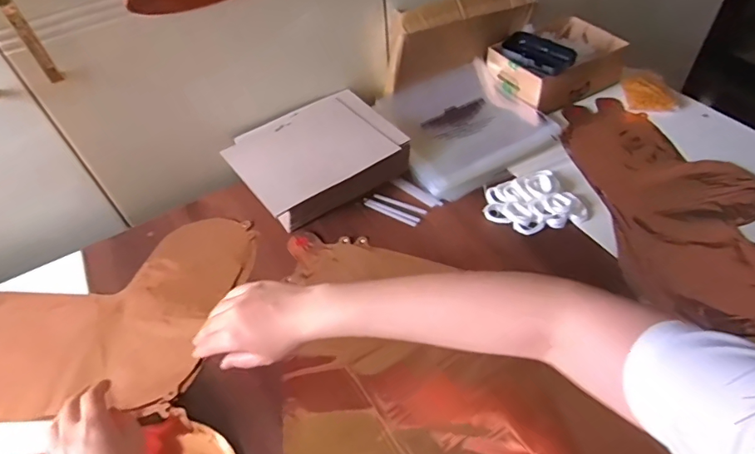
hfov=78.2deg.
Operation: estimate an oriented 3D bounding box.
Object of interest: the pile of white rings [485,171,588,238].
[{"bbox_3d":[0.202,-0.034,0.608,0.117,0.019,0.081,-12,49,-5],"label":"pile of white rings"}]

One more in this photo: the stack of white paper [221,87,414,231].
[{"bbox_3d":[-0.086,-0.099,0.667,0.220,0.054,0.178,-27,52,-17],"label":"stack of white paper"}]

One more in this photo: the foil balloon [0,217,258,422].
[{"bbox_3d":[-0.353,0.124,0.534,0.428,0.010,0.229,-17,49,-8],"label":"foil balloon"}]

